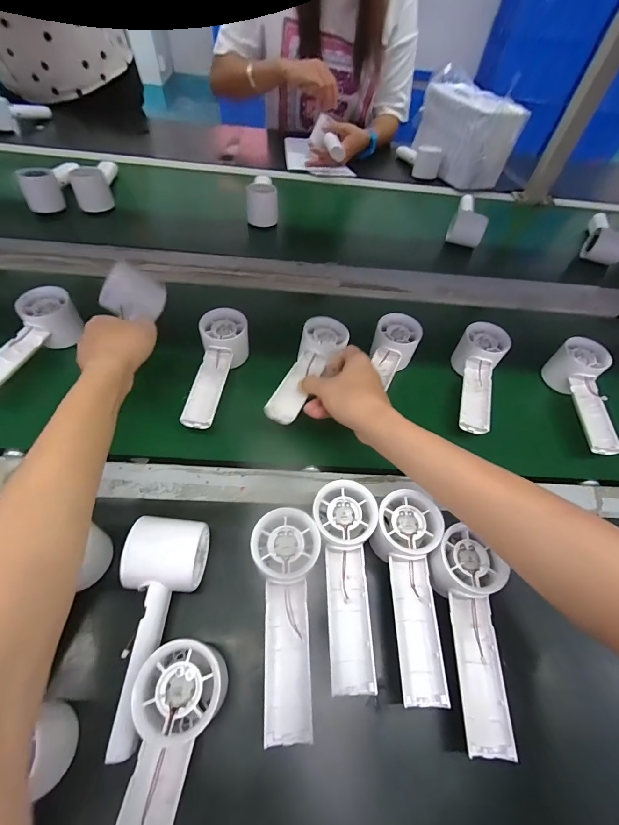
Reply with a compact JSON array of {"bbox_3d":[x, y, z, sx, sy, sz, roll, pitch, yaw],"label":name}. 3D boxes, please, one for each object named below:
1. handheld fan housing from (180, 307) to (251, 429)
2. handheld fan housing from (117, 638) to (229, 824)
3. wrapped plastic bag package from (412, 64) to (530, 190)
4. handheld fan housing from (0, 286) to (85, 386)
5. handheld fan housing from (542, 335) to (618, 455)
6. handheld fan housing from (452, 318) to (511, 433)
[{"bbox_3d":[-0.109,-0.050,0.441,0.057,0.065,0.157,4,56,-1],"label":"handheld fan housing"},{"bbox_3d":[-0.097,0.237,0.229,0.056,0.029,0.156,11,57,3],"label":"handheld fan housing"},{"bbox_3d":[0.354,-0.651,0.848,0.101,0.162,0.263,-19,60,-16],"label":"wrapped plastic bag package"},{"bbox_3d":[-0.346,-0.078,0.426,0.056,0.053,0.148,16,57,7],"label":"handheld fan housing"},{"bbox_3d":[0.355,-0.018,0.461,0.052,0.059,0.157,2,56,-2],"label":"handheld fan housing"},{"bbox_3d":[0.210,-0.044,0.465,0.063,0.051,0.158,22,58,10],"label":"handheld fan housing"}]

